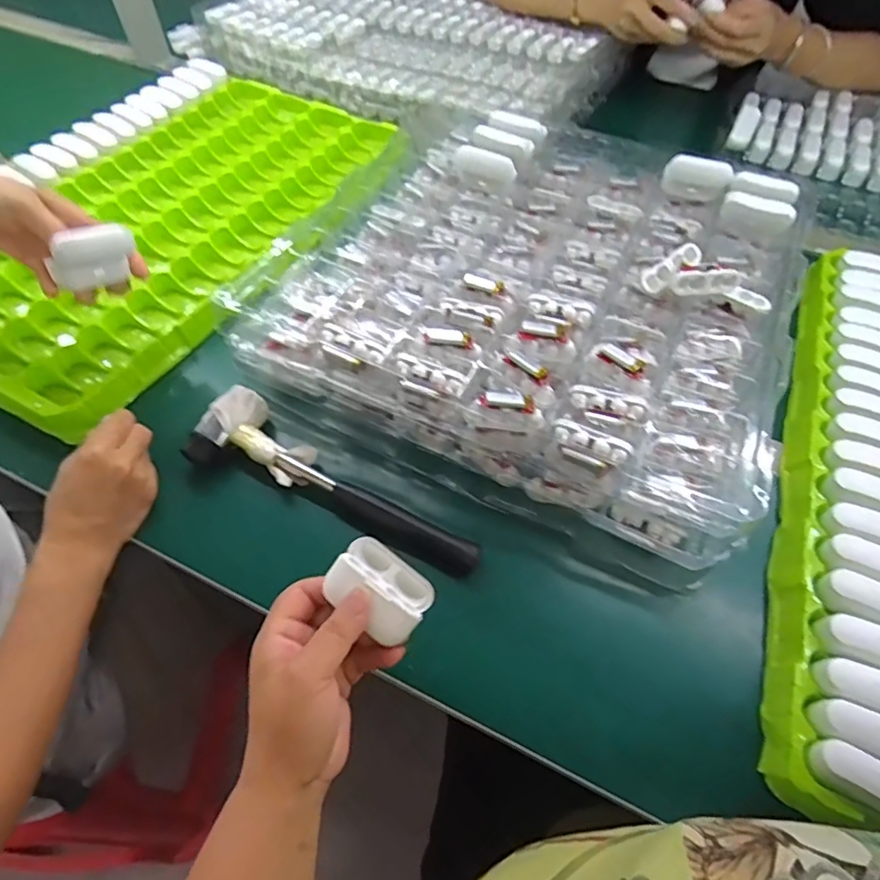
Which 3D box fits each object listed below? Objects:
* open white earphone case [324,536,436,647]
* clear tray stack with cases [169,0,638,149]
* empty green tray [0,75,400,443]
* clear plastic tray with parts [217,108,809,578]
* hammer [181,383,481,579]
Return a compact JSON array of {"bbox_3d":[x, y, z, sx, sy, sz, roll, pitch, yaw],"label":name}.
[{"bbox_3d":[-0.038,0.094,0.375,0.064,0.036,0.052,29,61,17],"label":"open white earphone case"},{"bbox_3d":[-0.046,-0.612,0.874,0.585,0.083,0.372,28,60,17],"label":"clear tray stack with cases"},{"bbox_3d":[-0.330,-0.276,0.681,0.339,0.044,0.565,27,60,16],"label":"empty green tray"},{"bbox_3d":[0.105,-0.156,0.570,0.453,0.131,0.427,25,59,15],"label":"clear plastic tray with parts"},{"bbox_3d":[-0.089,0.035,0.483,0.267,0.040,0.071,24,59,14],"label":"hammer"}]

